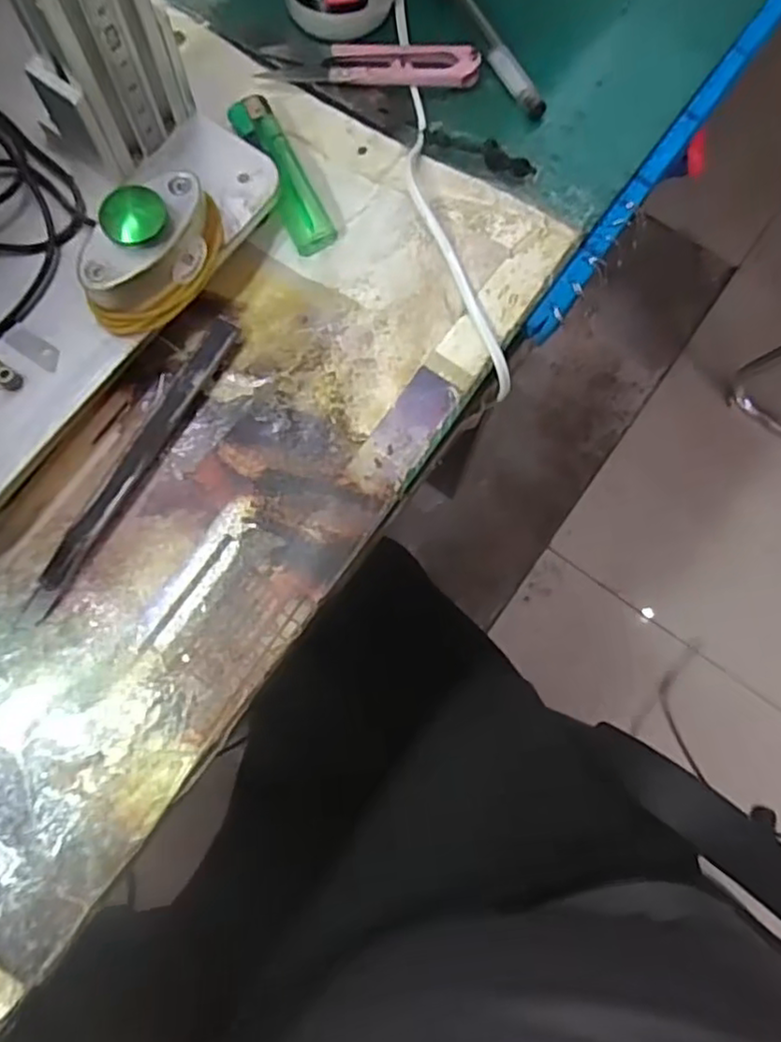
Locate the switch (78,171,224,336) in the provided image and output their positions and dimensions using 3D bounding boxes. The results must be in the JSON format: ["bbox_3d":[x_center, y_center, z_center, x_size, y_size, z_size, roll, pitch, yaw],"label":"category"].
[{"bbox_3d":[-0.090,-0.101,0.255,0.030,0.030,0.061,32,78,6],"label":"switch"}]

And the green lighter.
[{"bbox_3d":[-0.048,-0.153,0.298,0.018,0.007,0.079,-26,79,-8],"label":"green lighter"}]

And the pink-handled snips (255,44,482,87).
[{"bbox_3d":[-0.009,-0.211,0.312,0.098,0.011,0.023,3,76,-1],"label":"pink-handled snips"}]

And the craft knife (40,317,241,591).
[{"bbox_3d":[-0.097,-0.028,0.270,0.012,0.010,0.123,30,77,5],"label":"craft knife"}]

